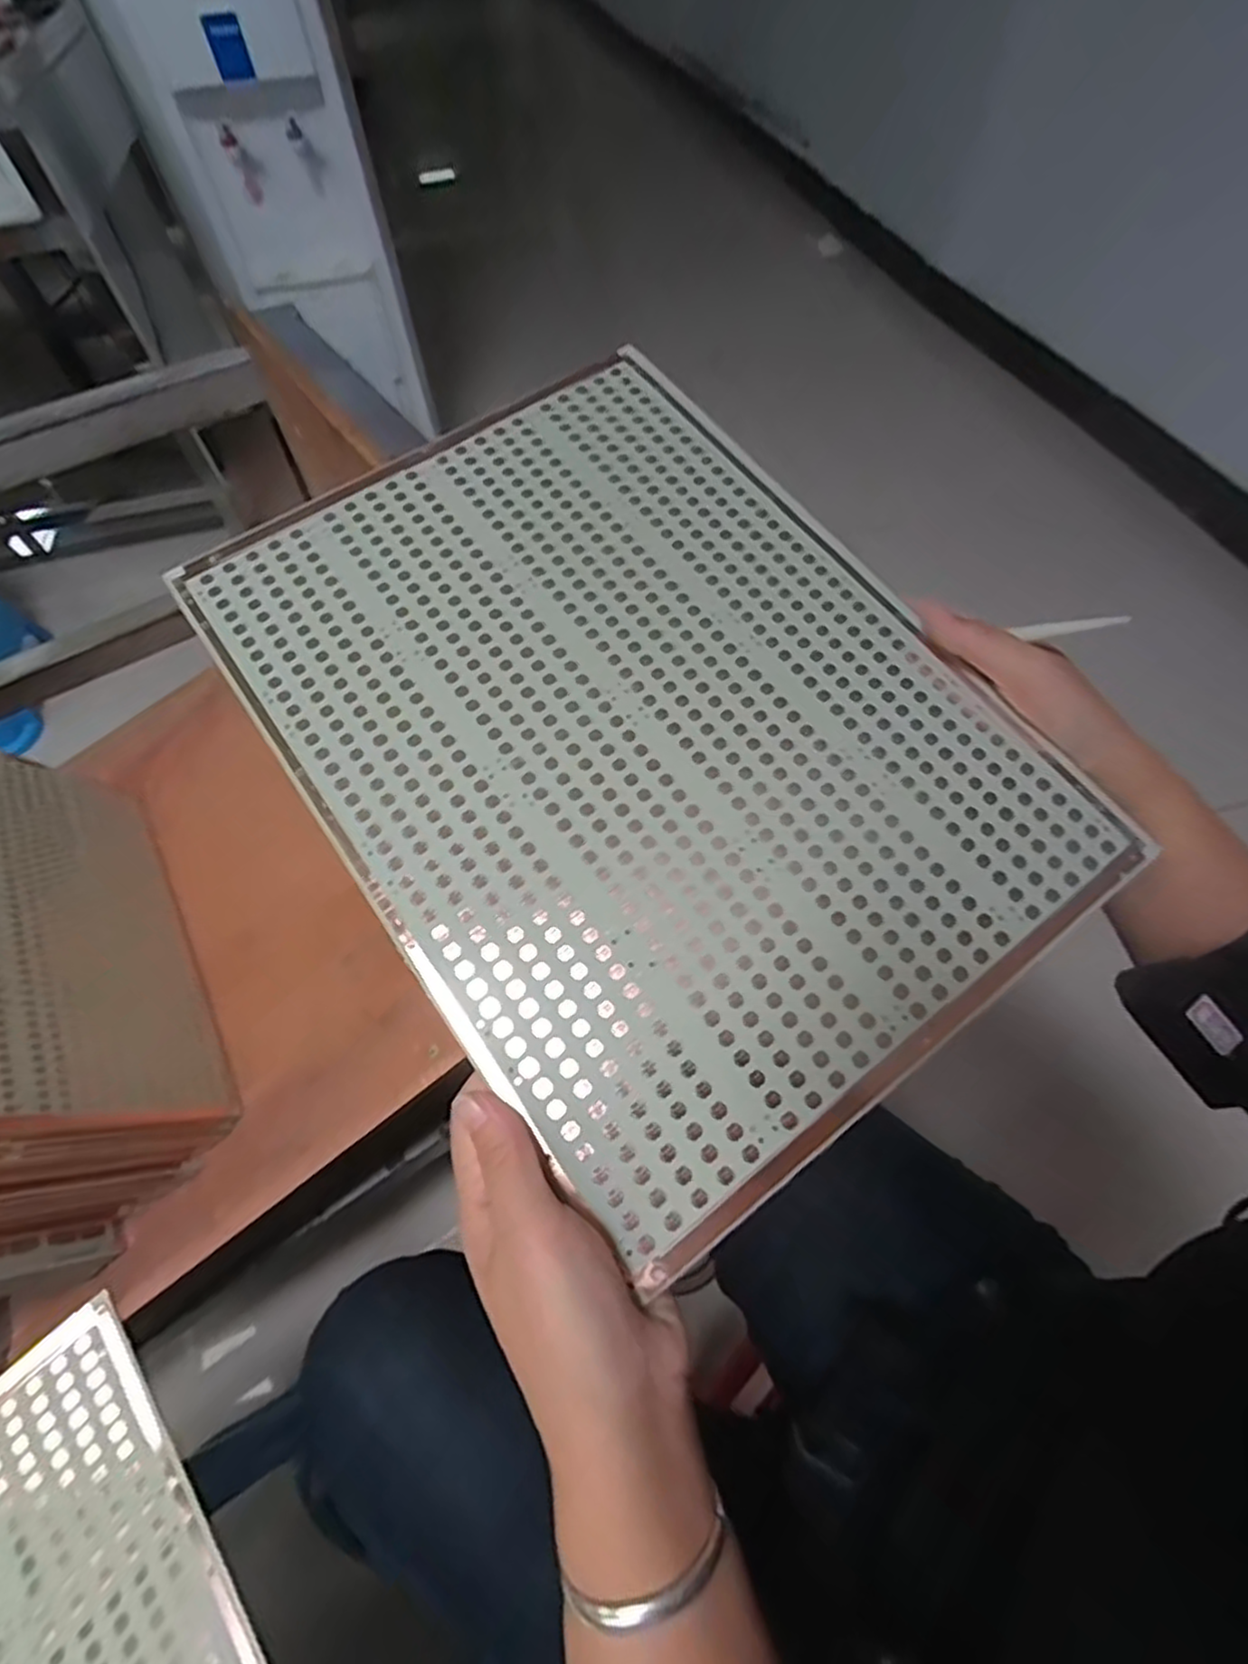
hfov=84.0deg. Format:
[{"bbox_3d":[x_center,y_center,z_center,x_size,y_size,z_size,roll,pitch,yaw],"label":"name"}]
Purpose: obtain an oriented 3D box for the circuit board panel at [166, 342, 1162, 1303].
[{"bbox_3d":[0.003,-0.060,0.334,0.290,0.004,0.392,-35,74,-13],"label":"circuit board panel"}]

